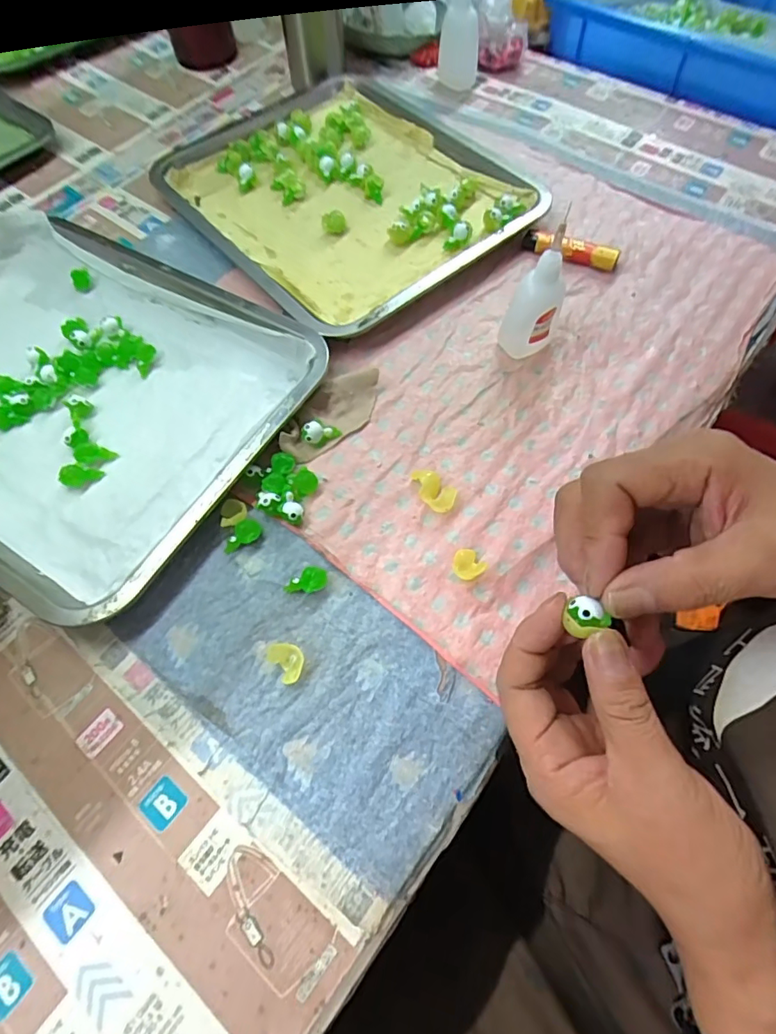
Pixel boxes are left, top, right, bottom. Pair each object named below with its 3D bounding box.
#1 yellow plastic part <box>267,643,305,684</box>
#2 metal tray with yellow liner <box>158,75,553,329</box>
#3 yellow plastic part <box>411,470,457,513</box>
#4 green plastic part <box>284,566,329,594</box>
[{"bbox_3d":[-0.058,0.083,0.294,0.017,0.010,0.025,-38,70,-15],"label":"yellow plastic part"},{"bbox_3d":[-0.046,-0.300,0.462,0.244,0.027,0.309,-38,70,-15],"label":"metal tray with yellow liner"},{"bbox_3d":[0.030,-0.019,0.344,0.022,0.009,0.037,-37,70,-15],"label":"yellow plastic part"},{"bbox_3d":[-0.050,0.039,0.314,0.026,0.012,0.016,6,65,4],"label":"green plastic part"}]

